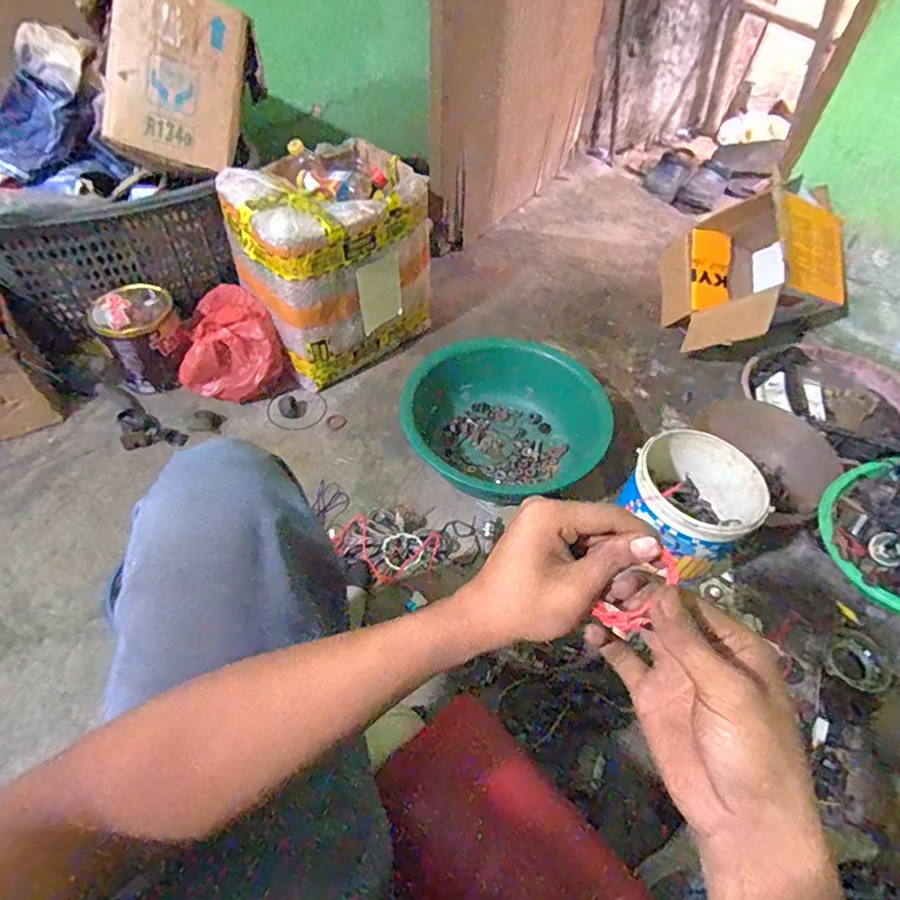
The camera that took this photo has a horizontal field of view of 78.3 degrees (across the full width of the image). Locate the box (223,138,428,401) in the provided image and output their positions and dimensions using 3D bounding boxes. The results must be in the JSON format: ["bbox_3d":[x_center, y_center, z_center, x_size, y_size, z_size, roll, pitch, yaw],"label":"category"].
[{"bbox_3d":[-0.229,-0.382,1.111,0.356,0.331,0.253,-36,61,-27],"label":"box"}]

